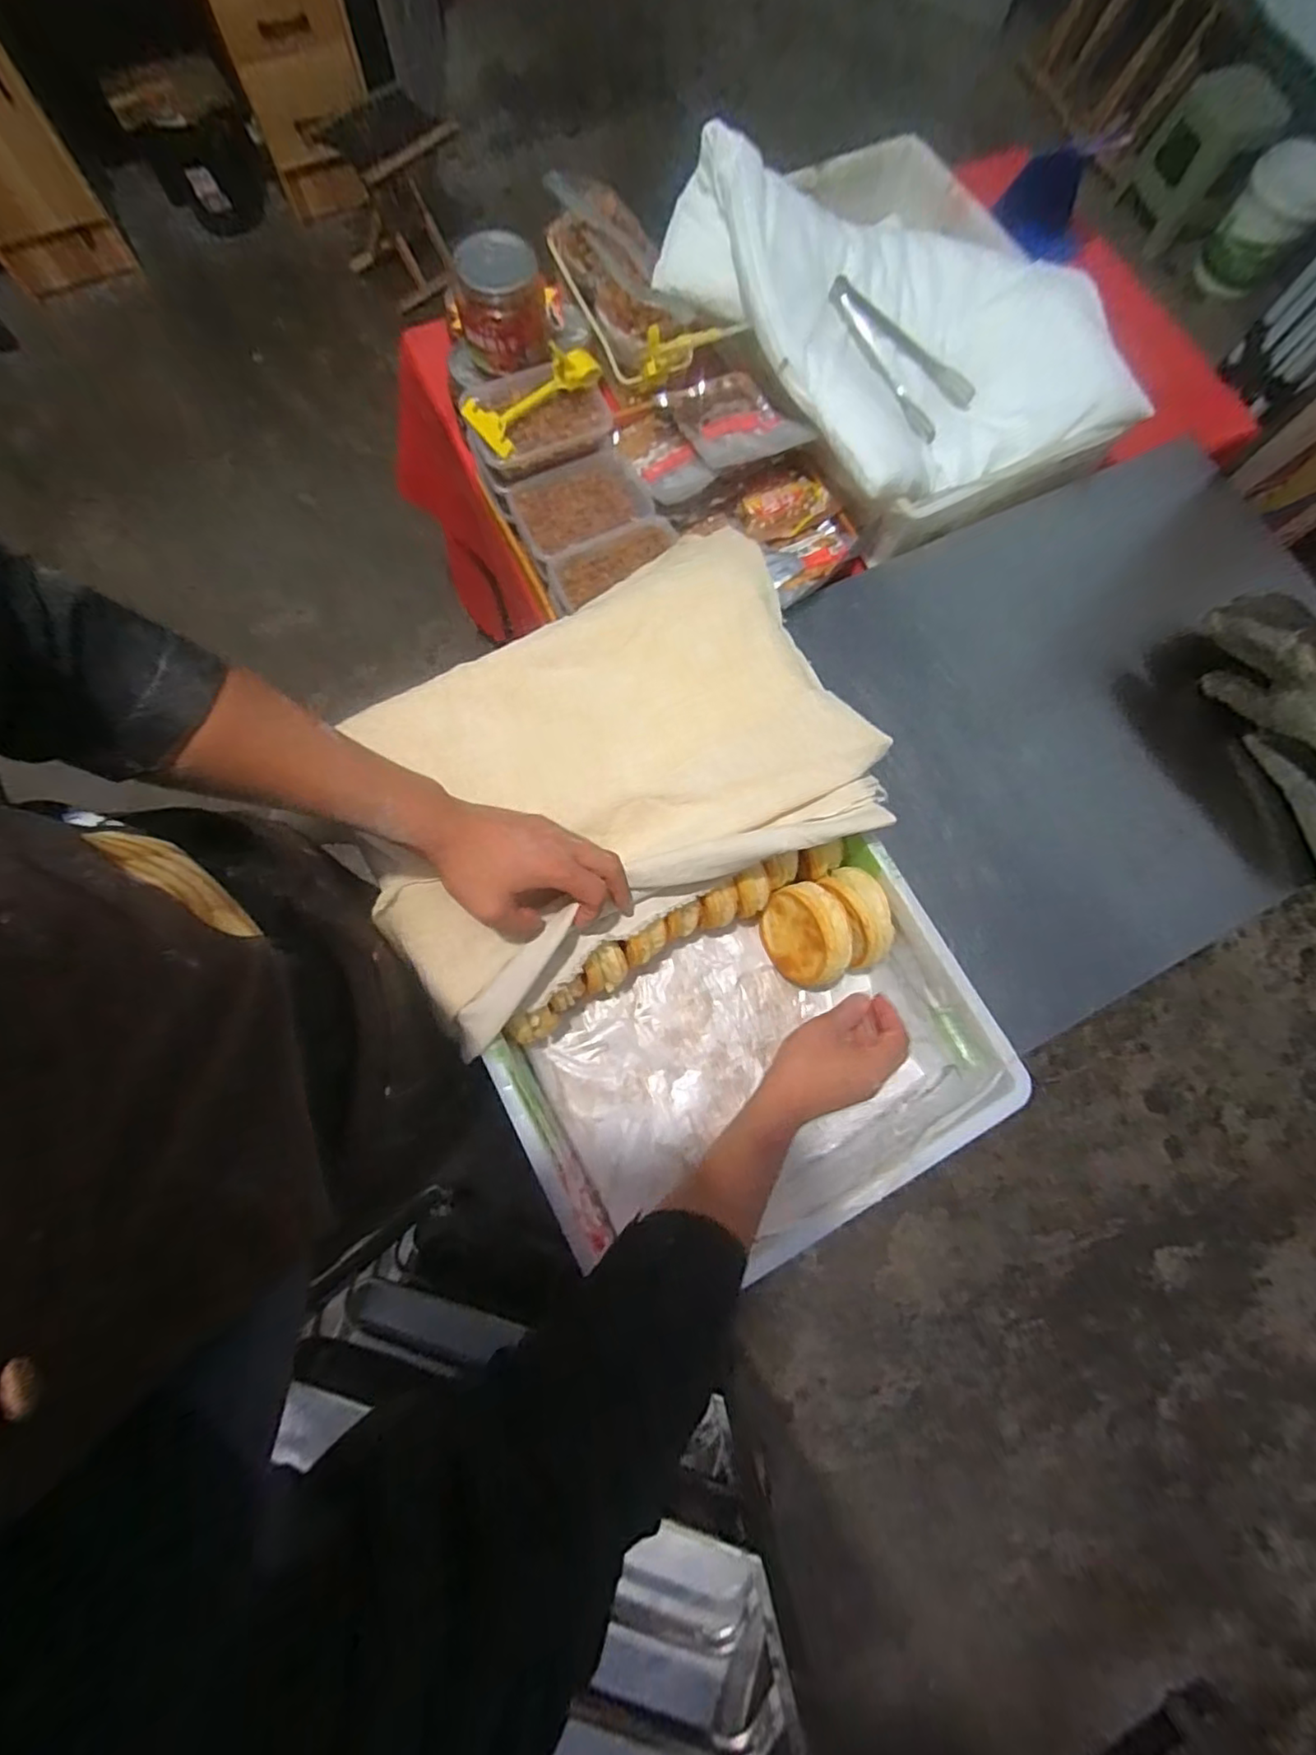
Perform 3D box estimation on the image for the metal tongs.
[{"bbox_3d":[0.316,-0.691,0.833,0.234,0.026,0.110,35,78,-12],"label":"metal tongs"}]

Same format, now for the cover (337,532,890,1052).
[{"bbox_3d":[-0.051,-0.109,0.589,0.460,0.040,0.338,-29,79,-7],"label":"cover"}]

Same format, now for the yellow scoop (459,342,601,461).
[{"bbox_3d":[-0.155,-0.595,0.768,0.075,0.032,0.167,44,79,7],"label":"yellow scoop"}]

